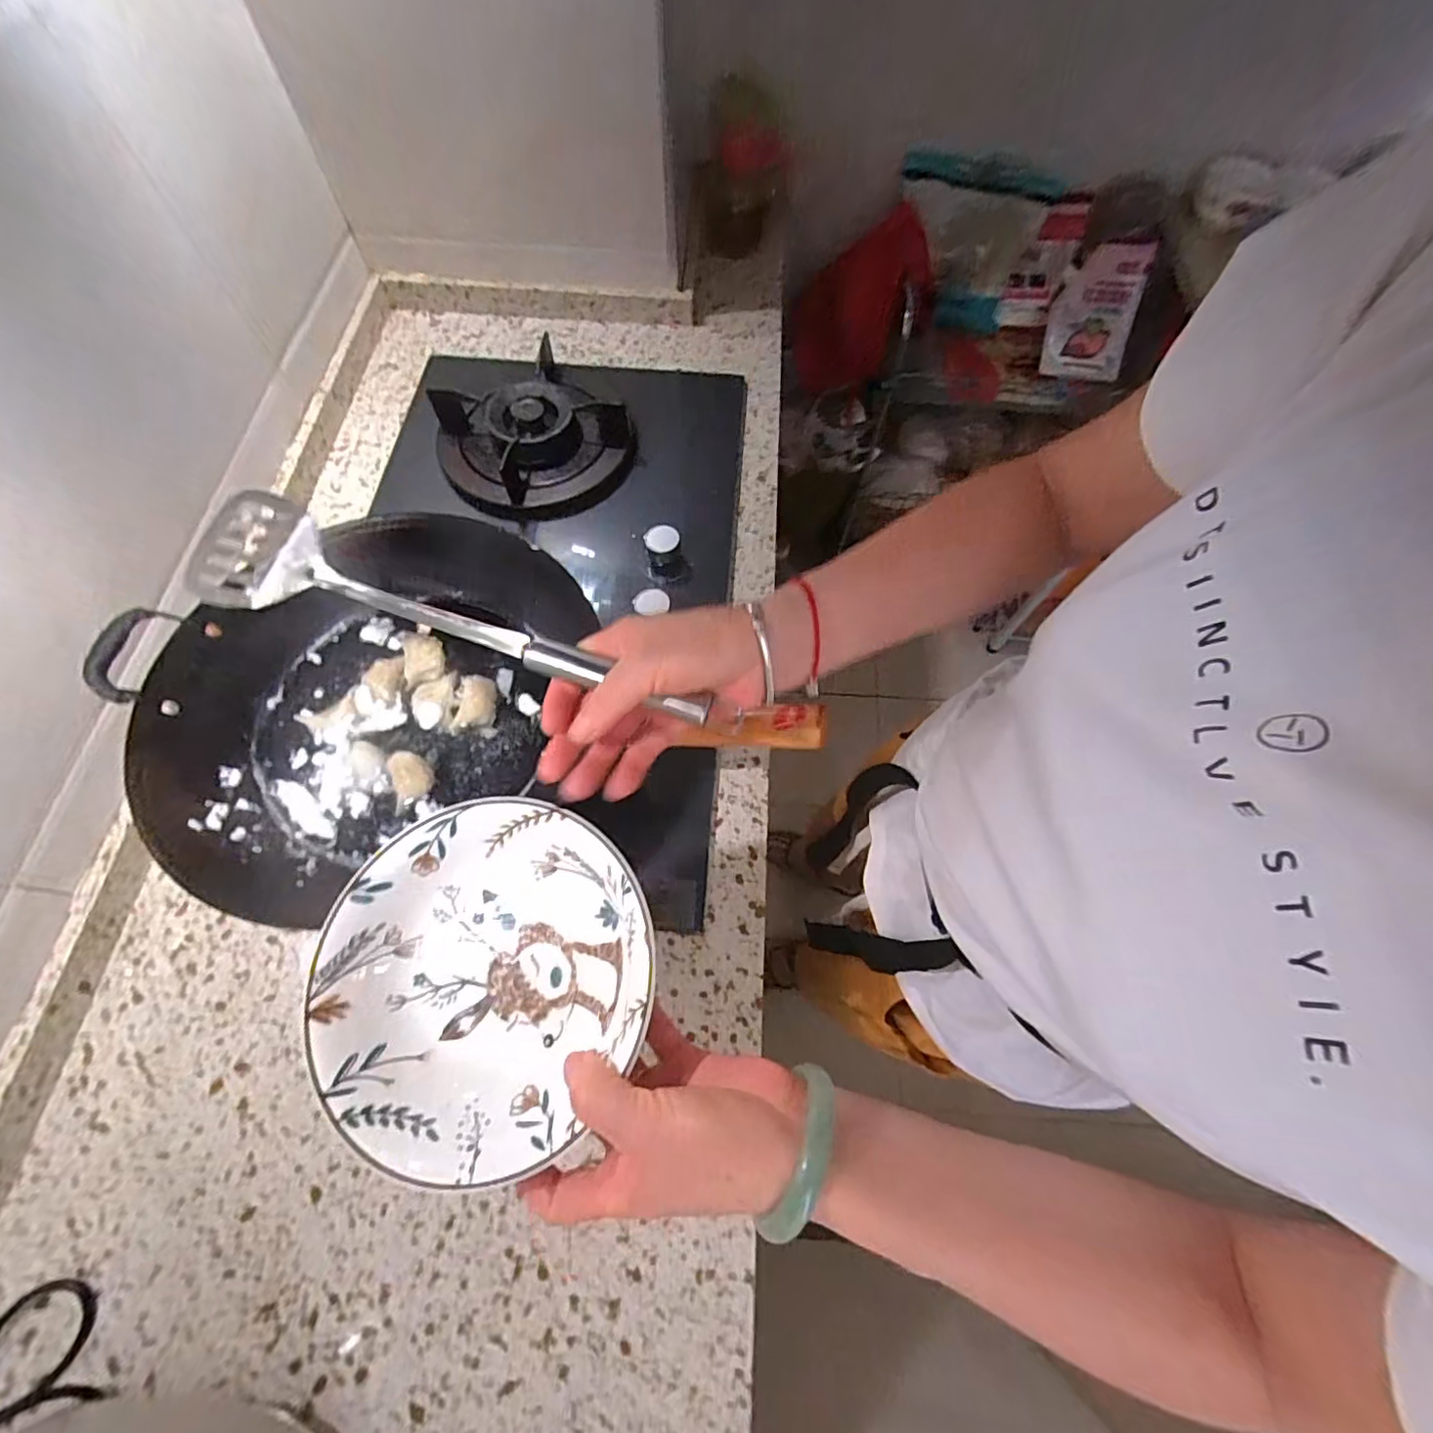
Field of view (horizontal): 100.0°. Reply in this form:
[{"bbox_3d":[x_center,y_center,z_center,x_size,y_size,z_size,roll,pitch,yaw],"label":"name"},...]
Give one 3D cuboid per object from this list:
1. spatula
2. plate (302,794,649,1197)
[{"bbox_3d":[-0.162,-0.060,0.353,0.332,0.019,0.072,19,67,5],"label":"spatula"},{"bbox_3d":[-0.117,0.135,0.315,0.163,0.055,0.168,1,66,-1],"label":"plate"}]

